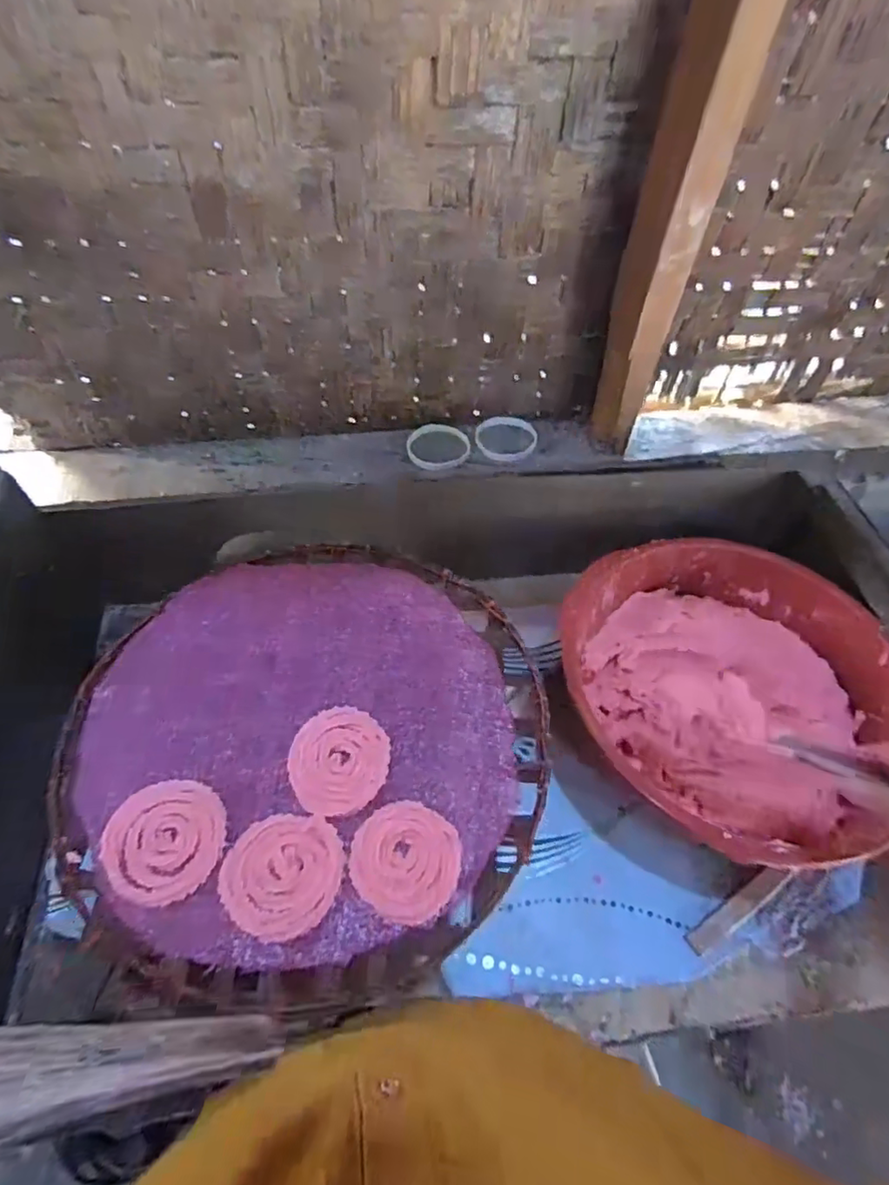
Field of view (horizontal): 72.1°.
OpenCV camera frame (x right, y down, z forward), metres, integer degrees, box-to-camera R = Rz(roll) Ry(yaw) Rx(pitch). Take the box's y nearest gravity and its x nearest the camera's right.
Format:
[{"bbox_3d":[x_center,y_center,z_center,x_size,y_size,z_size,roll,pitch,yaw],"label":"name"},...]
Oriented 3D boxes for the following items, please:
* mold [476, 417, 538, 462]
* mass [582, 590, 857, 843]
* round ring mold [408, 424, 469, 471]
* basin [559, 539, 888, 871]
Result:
[{"bbox_3d":[0.090,-0.225,0.889,0.088,0.018,0.077,7,55,3],"label":"mold"},{"bbox_3d":[0.306,0.135,0.715,0.282,0.082,0.255,36,61,21],"label":"mass"},{"bbox_3d":[-0.008,-0.210,0.873,0.089,0.016,0.077,4,55,1],"label":"round ring mold"},{"bbox_3d":[0.314,0.111,0.688,0.348,0.117,0.350,1,55,-2],"label":"basin"}]

